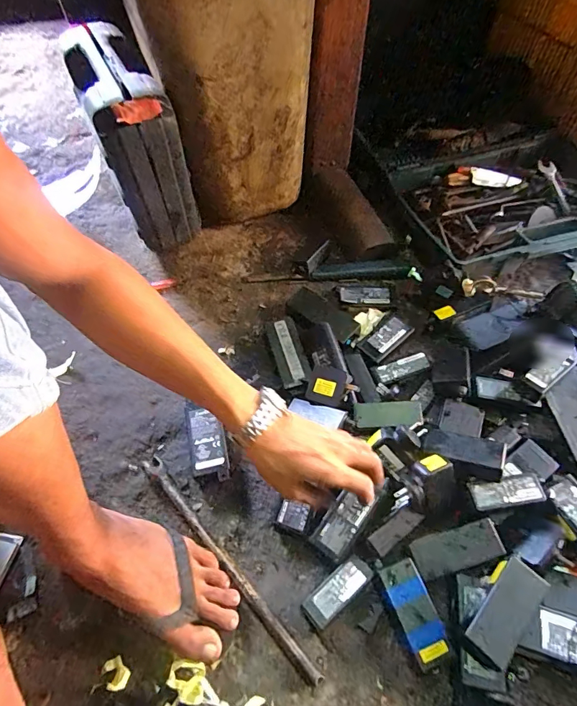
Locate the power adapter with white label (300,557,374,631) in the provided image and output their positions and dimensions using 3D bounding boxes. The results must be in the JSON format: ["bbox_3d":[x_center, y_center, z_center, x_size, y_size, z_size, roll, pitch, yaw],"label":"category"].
[{"bbox_3d":[0.056,0.274,0.488,0.086,0.024,0.035,-35,61,-21],"label":"power adapter with white label"}]

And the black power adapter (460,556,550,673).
[{"bbox_3d":[0.233,0.278,0.454,0.049,0.024,0.109,39,64,25],"label":"black power adapter"}]

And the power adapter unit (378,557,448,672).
[{"bbox_3d":[0.139,0.289,0.478,0.042,0.026,0.096,-18,56,-11],"label":"power adapter unit"}]

